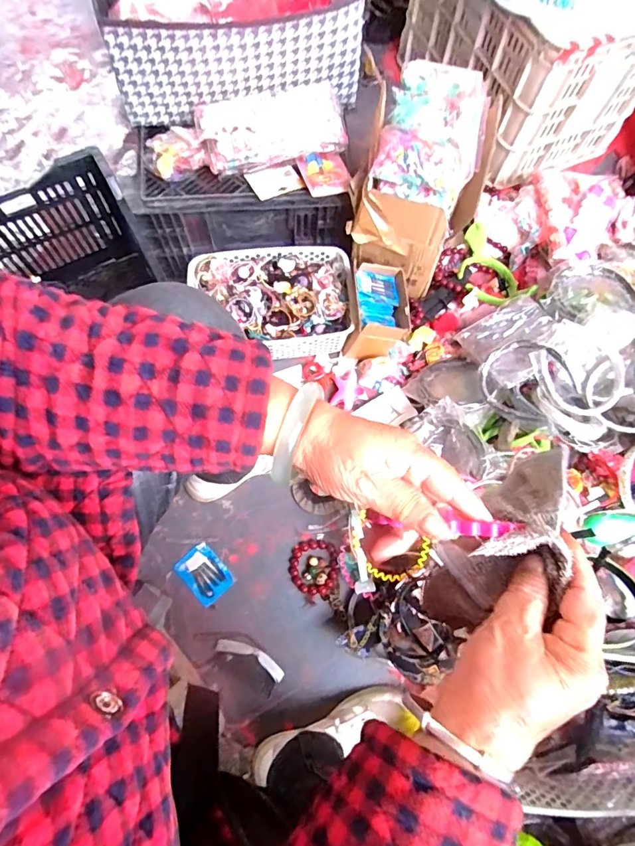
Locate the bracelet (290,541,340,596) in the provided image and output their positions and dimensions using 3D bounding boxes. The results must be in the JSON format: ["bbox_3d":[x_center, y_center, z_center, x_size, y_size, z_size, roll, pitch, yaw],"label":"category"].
[{"bbox_3d":[-0.006,0.239,0.743,0.078,0.016,0.085,-6,72,-4],"label":"bracelet"}]

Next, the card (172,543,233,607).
[{"bbox_3d":[-0.187,0.252,0.745,0.064,0.005,0.088,-42,78,-14],"label":"card"}]

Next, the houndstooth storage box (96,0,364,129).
[{"bbox_3d":[-0.151,-0.721,0.762,0.389,0.155,0.378,-9,72,-5],"label":"houndstooth storage box"}]

